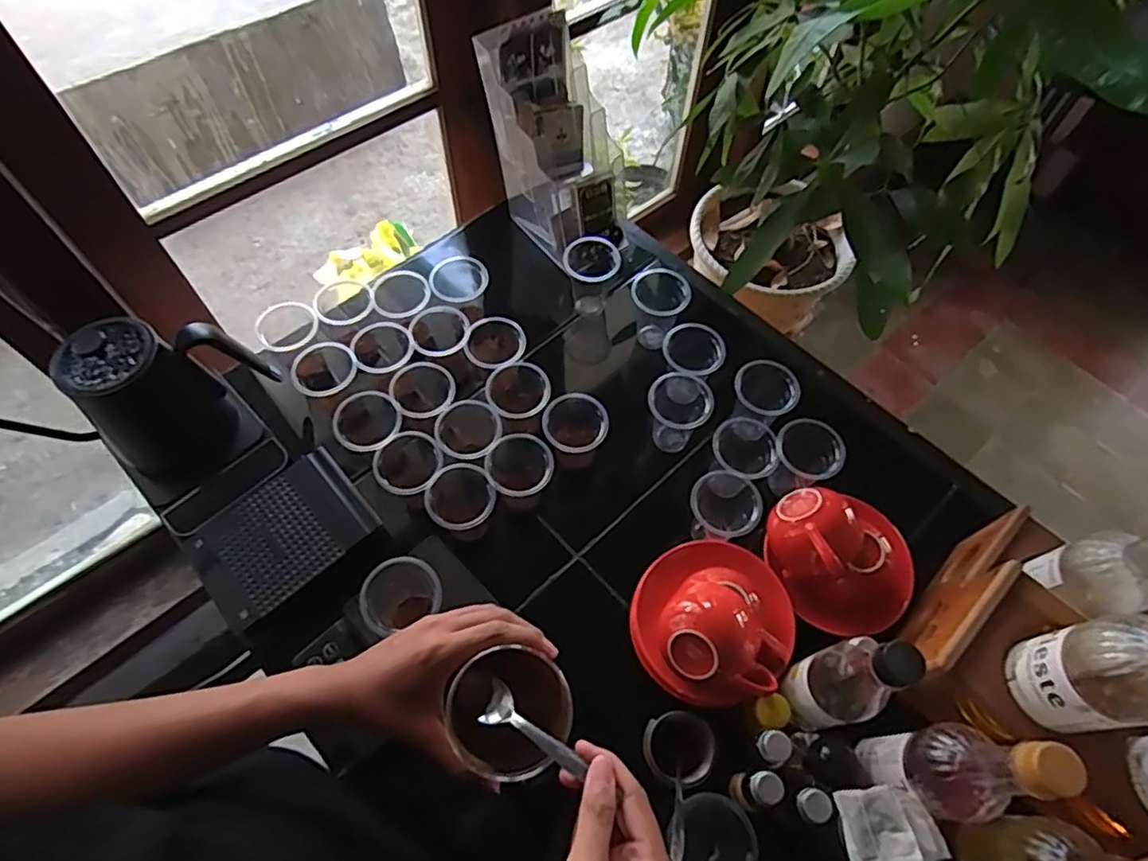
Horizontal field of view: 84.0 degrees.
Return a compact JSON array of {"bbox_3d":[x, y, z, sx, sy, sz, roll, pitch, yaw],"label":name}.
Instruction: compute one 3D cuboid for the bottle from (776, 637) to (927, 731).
[{"bbox_3d":[0.228,0.215,0.540,0.053,0.204,0.058,-21,64,-13],"label":"bottle"}]

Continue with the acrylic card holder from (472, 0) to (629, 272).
[{"bbox_3d":[-0.018,-0.385,0.875,0.128,0.249,0.205,-32,66,-18],"label":"acrylic card holder"}]

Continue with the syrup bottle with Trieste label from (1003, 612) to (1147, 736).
[{"bbox_3d":[0.357,0.144,0.392,0.057,0.201,0.065,-6,61,-5],"label":"syrup bottle with Trieste label"}]

